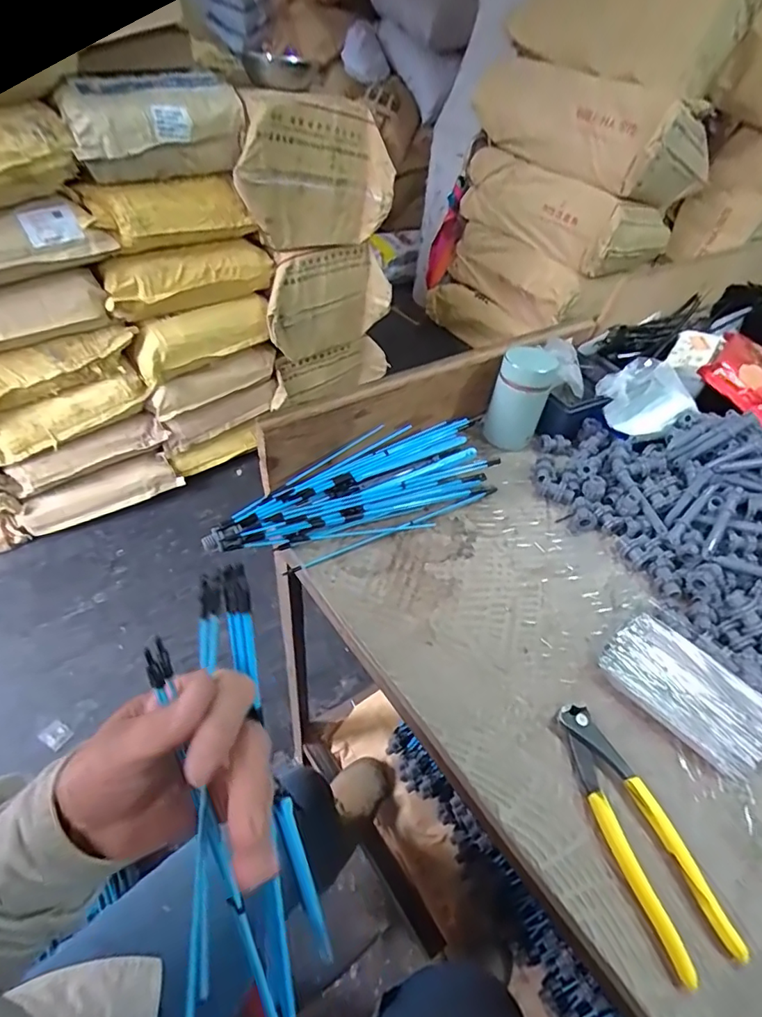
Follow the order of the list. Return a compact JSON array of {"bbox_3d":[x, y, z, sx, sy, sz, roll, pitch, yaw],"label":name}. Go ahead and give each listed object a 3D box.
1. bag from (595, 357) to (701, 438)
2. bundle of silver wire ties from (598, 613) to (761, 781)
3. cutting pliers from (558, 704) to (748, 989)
[{"bbox_3d":[0.334,-0.136,0.647,0.112,0.058,0.089,-21,51,-25],"label":"bag"},{"bbox_3d":[0.262,0.153,0.435,0.079,0.018,0.128,-29,55,-31],"label":"bundle of silver wire ties"},{"bbox_3d":[0.178,0.223,0.361,0.047,0.017,0.163,-10,47,-16],"label":"cutting pliers"}]

